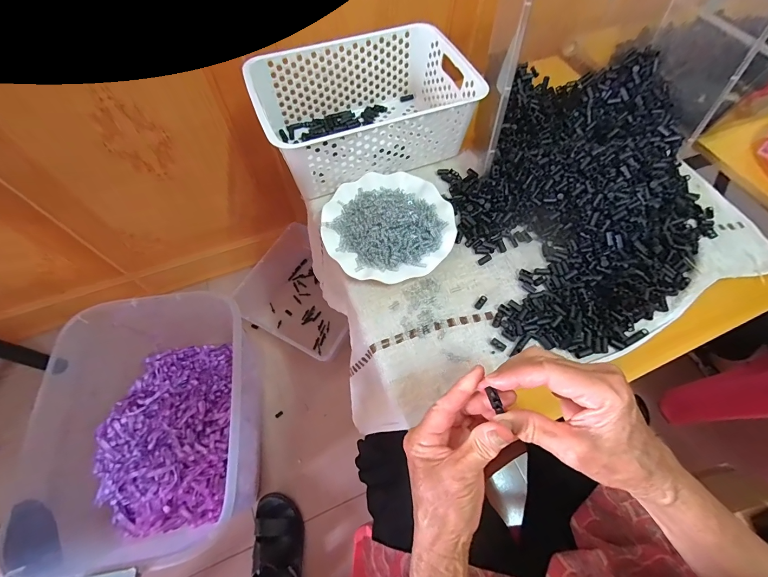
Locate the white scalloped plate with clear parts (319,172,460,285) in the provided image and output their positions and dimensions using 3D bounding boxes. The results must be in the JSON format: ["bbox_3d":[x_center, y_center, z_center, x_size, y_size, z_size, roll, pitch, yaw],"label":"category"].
[{"bbox_3d":[0.006,-0.095,0.465,0.177,0.050,0.169,1,63,-1],"label":"white scalloped plate with clear parts"}]

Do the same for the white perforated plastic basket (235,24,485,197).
[{"bbox_3d":[-0.031,-0.274,0.521,0.301,0.111,0.198,-19,65,-11],"label":"white perforated plastic basket"}]

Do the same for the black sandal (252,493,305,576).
[{"bbox_3d":[-0.213,0.563,0.683,0.094,0.062,0.242,-6,63,-5],"label":"black sandal"}]

